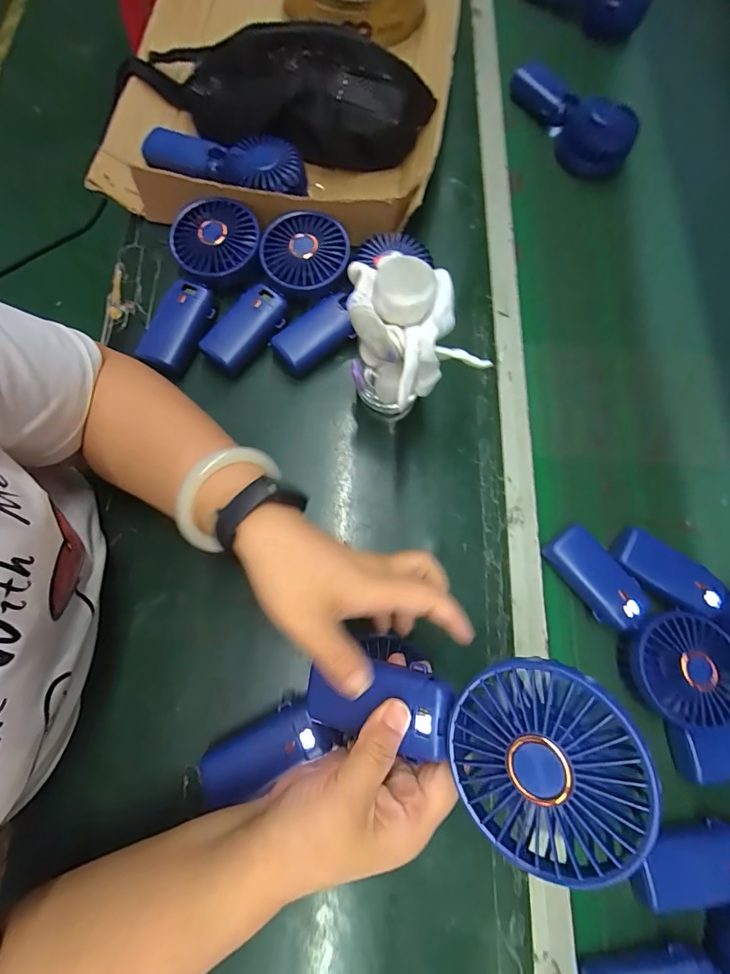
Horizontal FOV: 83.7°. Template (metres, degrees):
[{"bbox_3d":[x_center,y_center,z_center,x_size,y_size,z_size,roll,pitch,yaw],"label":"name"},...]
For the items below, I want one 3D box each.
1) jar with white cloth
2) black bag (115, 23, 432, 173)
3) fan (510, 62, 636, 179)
[{"bbox_3d":[0.025,-0.105,0.336,0.081,0.143,0.108,-34,78,-11],"label":"jar with white cloth"},{"bbox_3d":[-0.104,-0.434,0.448,0.349,0.097,0.098,11,74,1],"label":"black bag"},{"bbox_3d":[0.272,-0.479,0.529,0.091,0.049,0.181,-26,79,-11],"label":"fan"}]

